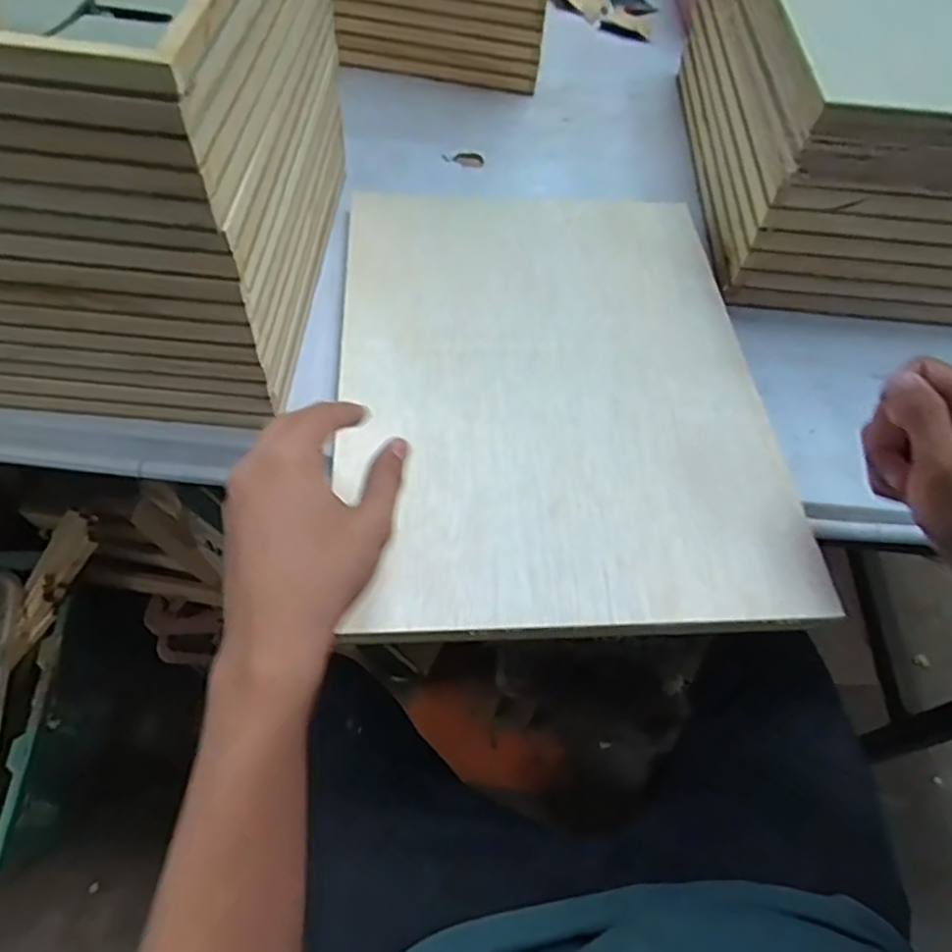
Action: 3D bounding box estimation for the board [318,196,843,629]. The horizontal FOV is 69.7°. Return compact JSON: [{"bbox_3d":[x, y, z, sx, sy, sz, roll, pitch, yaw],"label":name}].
[{"bbox_3d":[0.061,-0.080,0.494,0.300,0.018,0.396,-1,58,-6],"label":"board"}]

